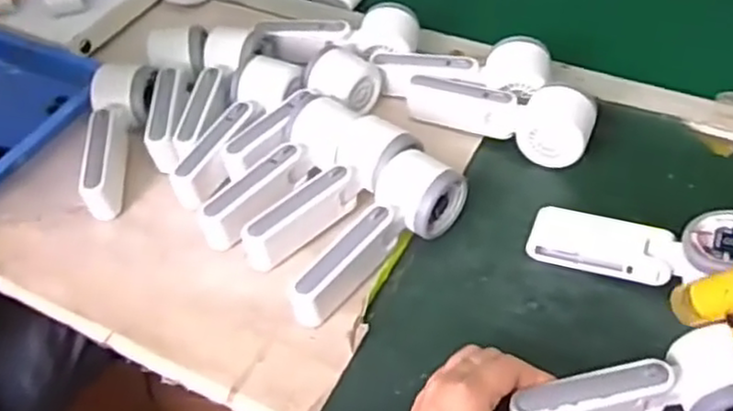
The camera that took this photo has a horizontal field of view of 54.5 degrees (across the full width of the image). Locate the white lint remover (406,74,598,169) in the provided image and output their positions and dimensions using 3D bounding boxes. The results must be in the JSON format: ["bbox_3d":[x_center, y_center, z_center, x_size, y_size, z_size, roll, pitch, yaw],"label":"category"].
[{"bbox_3d":[0.114,-0.081,0.632,0.165,0.043,0.059,19,53,21],"label":"white lint remover"}]

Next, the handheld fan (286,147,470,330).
[{"bbox_3d":[0.009,0.026,0.542,0.059,0.052,0.155,25,55,25],"label":"handheld fan"}]

